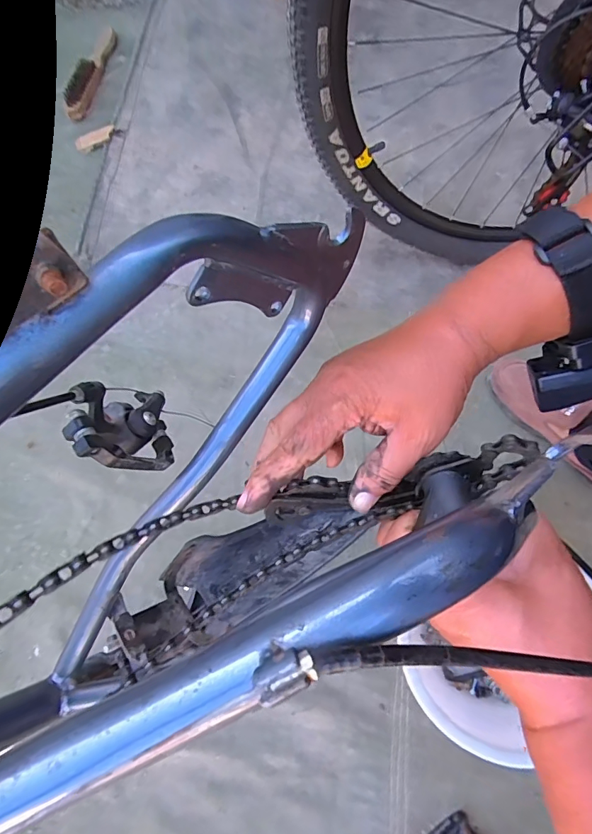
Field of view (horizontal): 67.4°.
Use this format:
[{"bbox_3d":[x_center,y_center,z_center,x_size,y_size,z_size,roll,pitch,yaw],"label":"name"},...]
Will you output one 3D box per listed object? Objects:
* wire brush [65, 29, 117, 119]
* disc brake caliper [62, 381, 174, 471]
[{"bbox_3d":[-0.432,-0.743,0.943,0.049,0.035,0.257,14,79,9],"label":"wire brush"},{"bbox_3d":[-0.110,0.007,0.285,0.038,0.072,0.057,-3,77,6],"label":"disc brake caliper"}]

